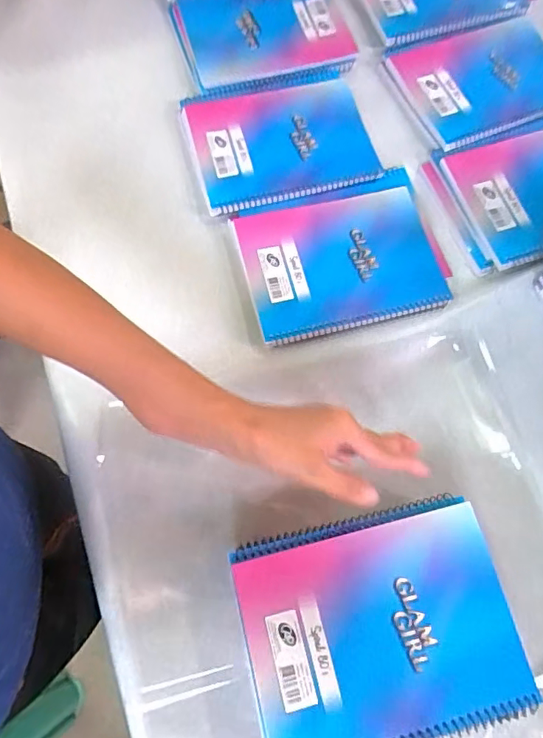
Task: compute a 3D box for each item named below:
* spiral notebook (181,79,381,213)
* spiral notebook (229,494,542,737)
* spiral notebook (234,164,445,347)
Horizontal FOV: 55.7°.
[{"bbox_3d":[0.008,-0.268,0.595,0.199,0.022,0.166,-15,72,-6],"label":"spiral notebook"},{"bbox_3d":[0.081,0.193,0.384,0.198,0.012,0.156,-12,72,-5],"label":"spiral notebook"},{"bbox_3d":[0.072,-0.118,0.550,0.202,0.019,0.160,-13,72,-6],"label":"spiral notebook"}]

